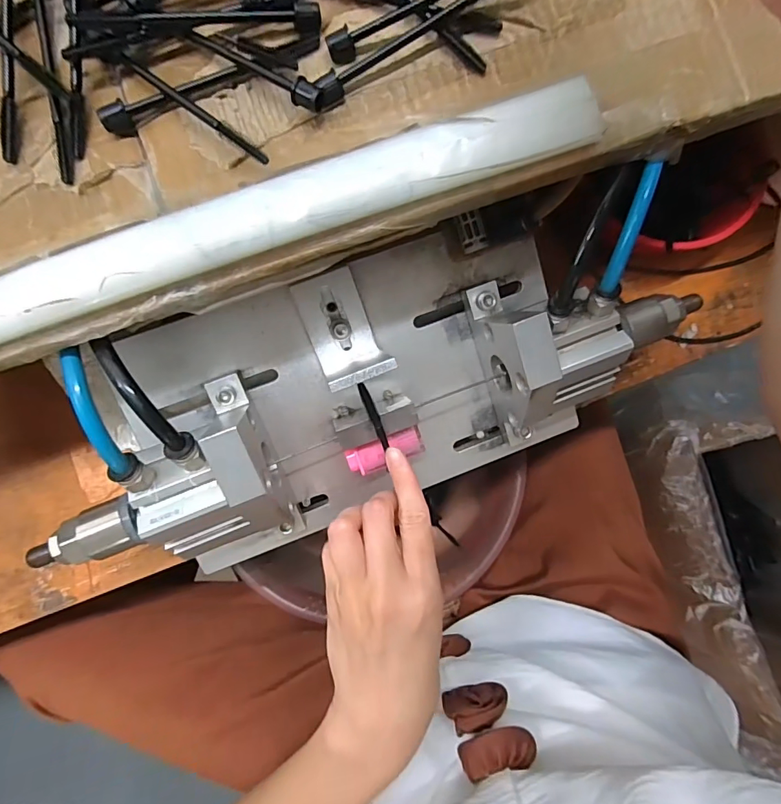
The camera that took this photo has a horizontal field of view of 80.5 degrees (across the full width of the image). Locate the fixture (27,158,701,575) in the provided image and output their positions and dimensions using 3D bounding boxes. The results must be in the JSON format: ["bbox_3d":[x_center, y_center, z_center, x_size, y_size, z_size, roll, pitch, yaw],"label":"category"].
[{"bbox_3d":[-0.010,-0.013,0.269,0.369,0.114,0.145,-21,84,-4],"label":"fixture"}]

